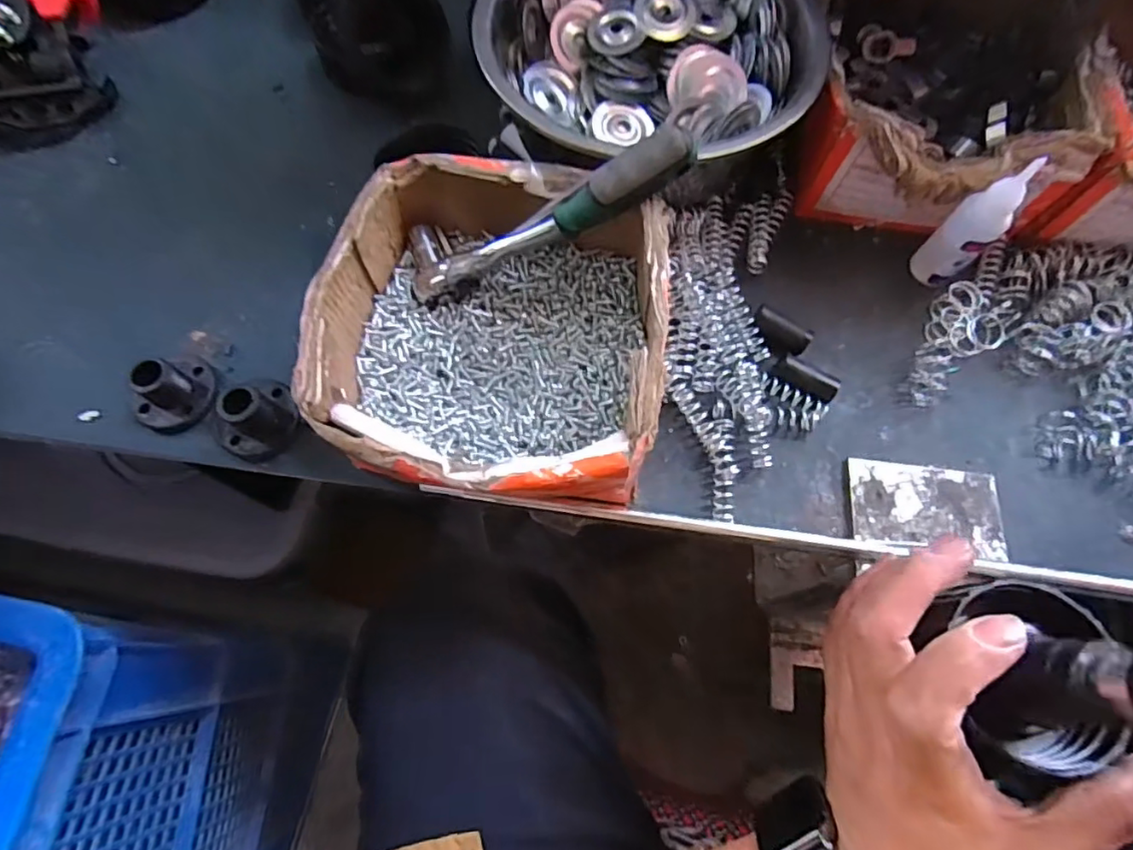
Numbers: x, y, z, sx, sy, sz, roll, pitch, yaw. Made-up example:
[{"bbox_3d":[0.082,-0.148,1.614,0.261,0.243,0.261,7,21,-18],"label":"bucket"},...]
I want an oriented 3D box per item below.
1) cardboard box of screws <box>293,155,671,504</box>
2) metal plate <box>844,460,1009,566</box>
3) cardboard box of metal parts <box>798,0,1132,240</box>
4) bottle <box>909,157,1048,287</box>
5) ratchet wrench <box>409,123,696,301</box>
[{"bbox_3d":[-0.032,-0.042,0.280,0.144,0.076,0.157,7,69,1],"label":"cardboard box of screws"},{"bbox_3d":[0.180,0.042,0.291,0.073,0.007,0.043,7,69,1],"label":"metal plate"},{"bbox_3d":[0.215,-0.193,0.343,0.146,0.081,0.160,6,69,1],"label":"cardboard box of metal parts"},{"bbox_3d":[0.214,-0.104,0.304,0.024,0.083,0.025,-36,74,-13],"label":"bottle"},{"bbox_3d":[-0.008,-0.098,0.281,0.146,0.036,0.034,-17,68,25],"label":"ratchet wrench"}]

